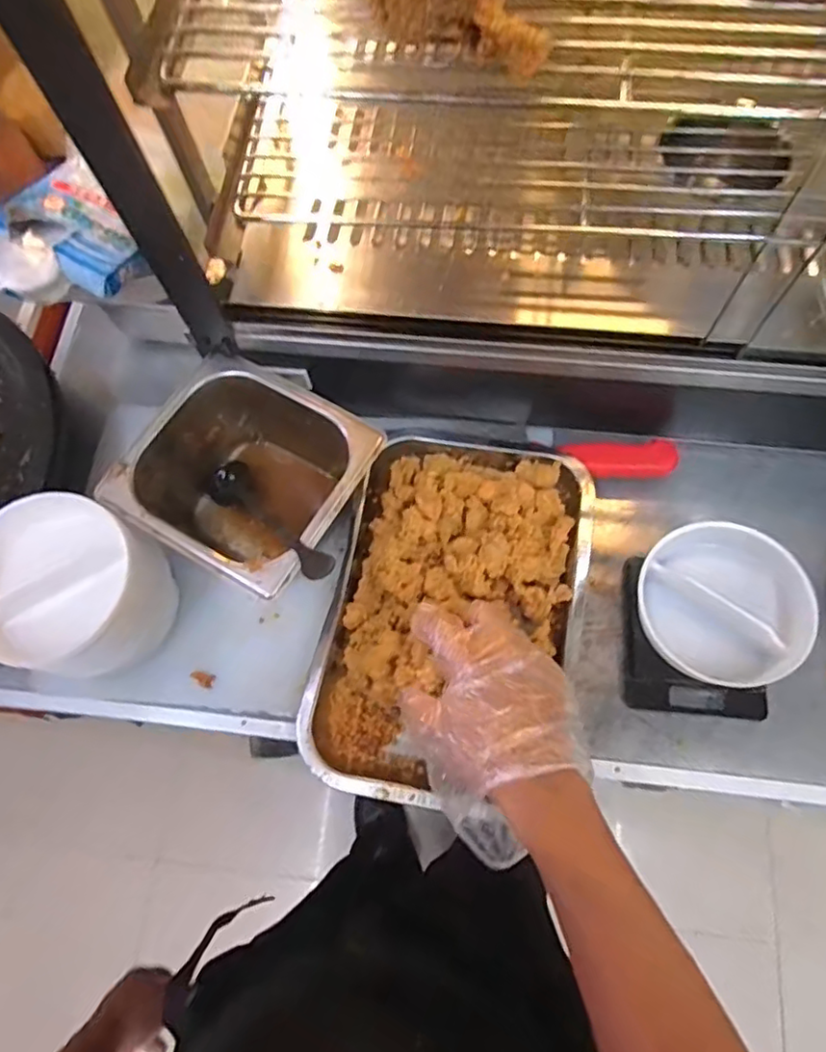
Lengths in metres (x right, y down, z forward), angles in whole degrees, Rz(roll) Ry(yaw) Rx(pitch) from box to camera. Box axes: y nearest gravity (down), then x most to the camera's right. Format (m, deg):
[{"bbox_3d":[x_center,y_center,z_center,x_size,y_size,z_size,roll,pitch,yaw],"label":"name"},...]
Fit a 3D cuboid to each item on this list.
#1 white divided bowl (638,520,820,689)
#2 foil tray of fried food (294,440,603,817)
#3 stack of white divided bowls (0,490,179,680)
[{"bbox_3d":[0.241,0.063,0.490,0.120,0.049,0.116,-1,71,2],"label":"white divided bowl"},{"bbox_3d":[0.032,0.062,0.495,0.193,0.052,0.294,11,72,6],"label":"foil tray of fried food"},{"bbox_3d":[-0.269,0.051,0.493,0.120,0.098,0.123,23,74,9],"label":"stack of white divided bowls"}]

